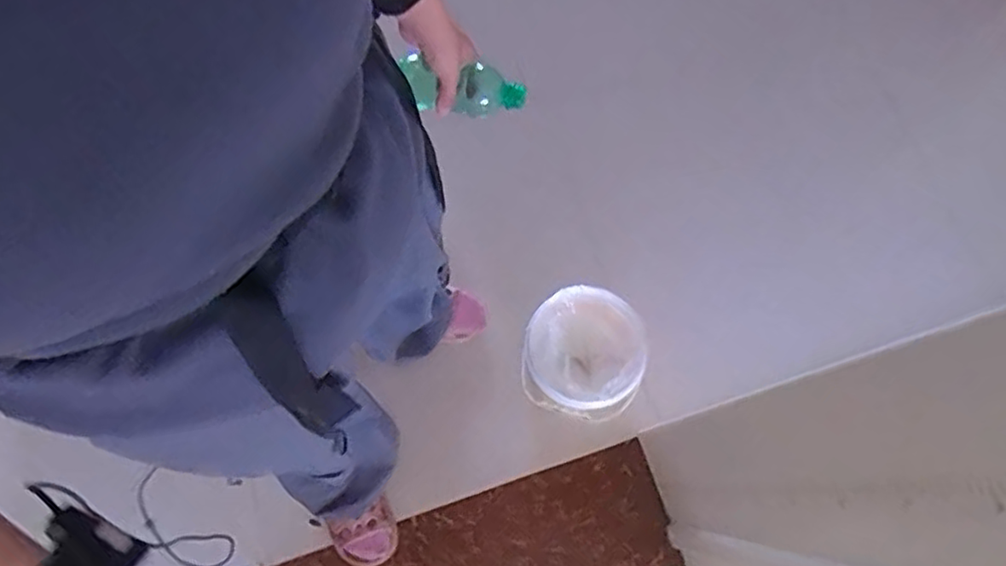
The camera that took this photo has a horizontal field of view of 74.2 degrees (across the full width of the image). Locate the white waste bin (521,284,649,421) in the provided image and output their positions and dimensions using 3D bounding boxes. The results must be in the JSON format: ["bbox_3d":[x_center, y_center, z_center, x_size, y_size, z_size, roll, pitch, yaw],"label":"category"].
[{"bbox_3d":[0.146,0.133,1.243,0.203,0.233,0.211,0,73,-1],"label":"white waste bin"}]

